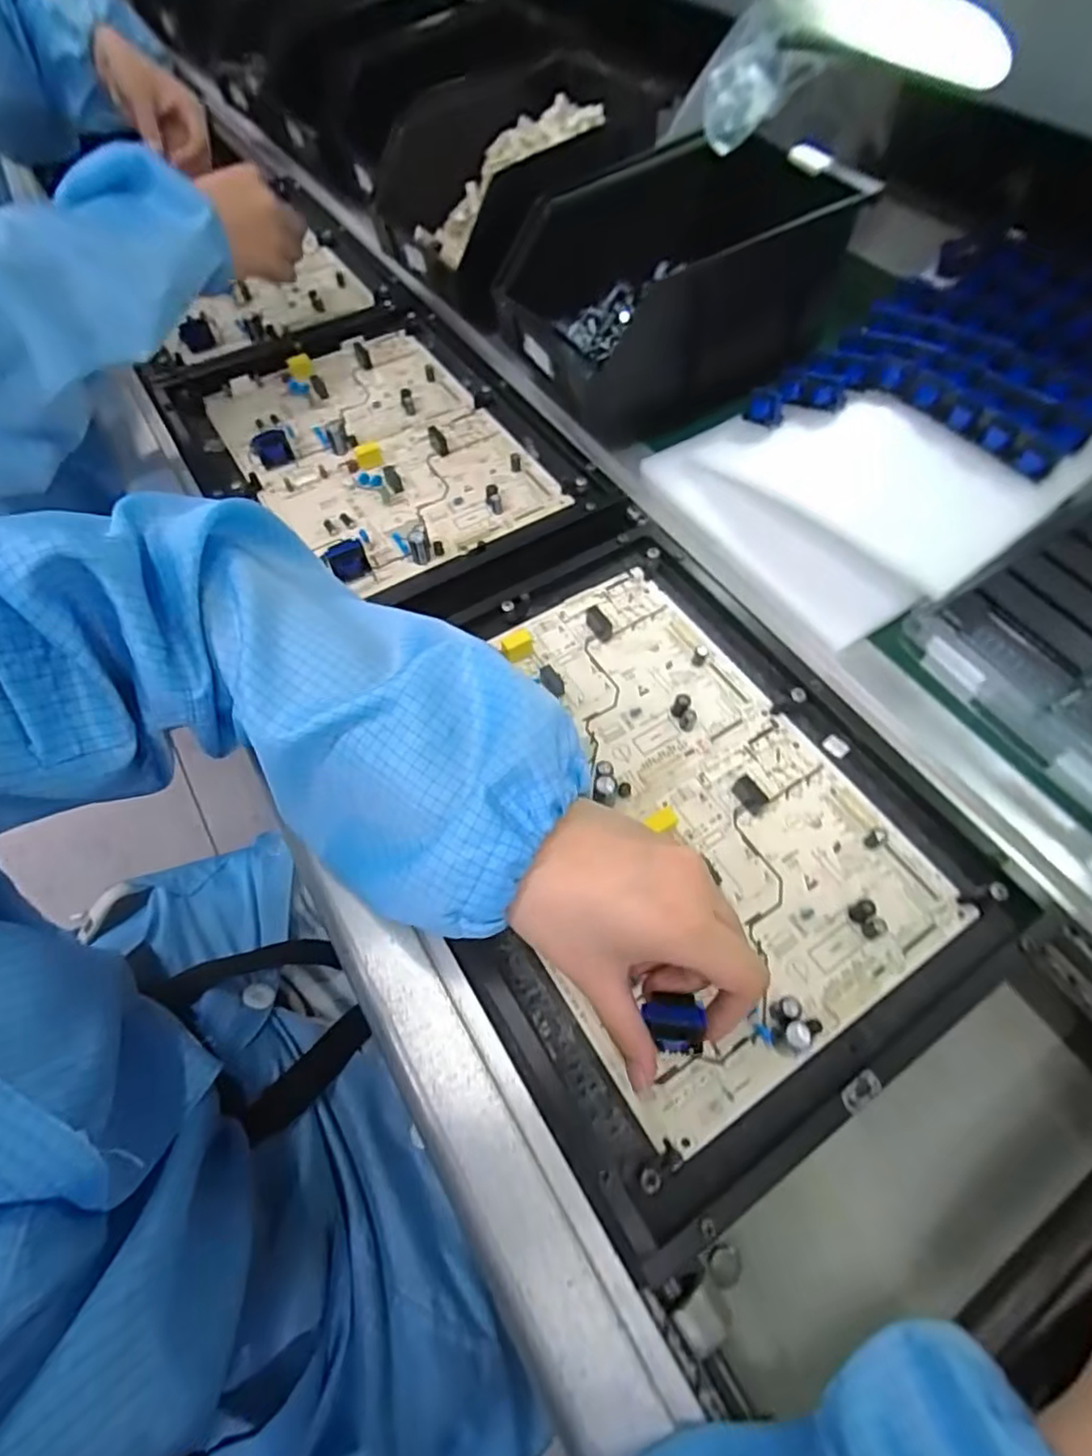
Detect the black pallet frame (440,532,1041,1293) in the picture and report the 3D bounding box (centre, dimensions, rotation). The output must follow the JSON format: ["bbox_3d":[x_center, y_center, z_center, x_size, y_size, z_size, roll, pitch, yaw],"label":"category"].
[{"bbox_3d":[0.055,0.039,0.354,0.259,0.016,0.333,-30,64,-15],"label":"black pallet frame"}]

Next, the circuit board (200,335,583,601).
[{"bbox_3d":[-0.139,-0.231,0.513,0.189,0.021,0.289,-32,65,-16],"label":"circuit board"}]

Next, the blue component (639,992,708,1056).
[{"bbox_3d":[0.054,0.124,0.266,0.023,0.017,0.022,0,60,1],"label":"blue component"}]

